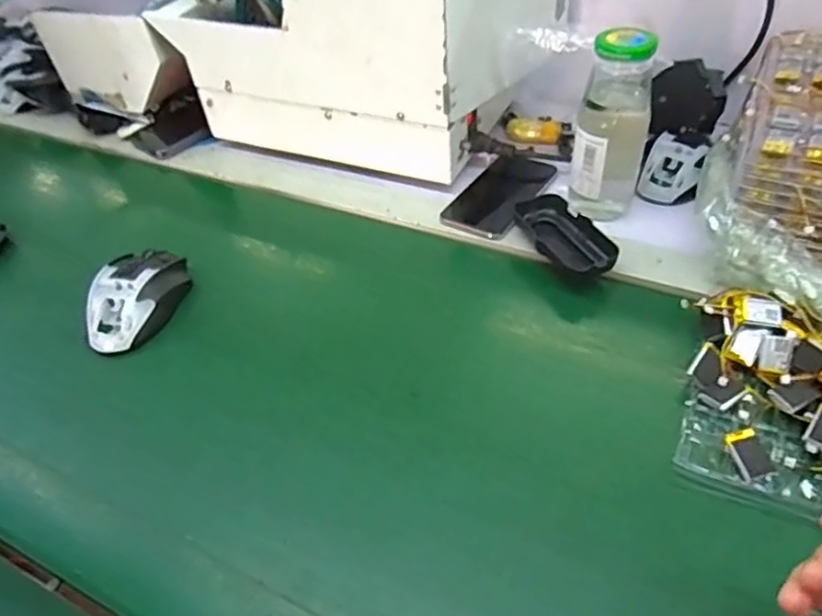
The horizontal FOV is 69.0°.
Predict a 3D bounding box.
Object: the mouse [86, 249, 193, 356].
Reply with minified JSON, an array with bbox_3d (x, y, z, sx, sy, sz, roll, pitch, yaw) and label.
[{"bbox_3d":[-0.244,-0.012,0.536,0.065,0.035,0.102,-1,43,8],"label":"mouse"}]

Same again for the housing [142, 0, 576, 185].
[{"bbox_3d":[-0.051,-0.314,0.643,0.396,0.262,0.210,16,48,24],"label":"housing"}]

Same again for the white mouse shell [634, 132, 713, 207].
[{"bbox_3d":[0.263,-0.142,0.598,0.055,0.030,0.081,16,48,24],"label":"white mouse shell"}]

